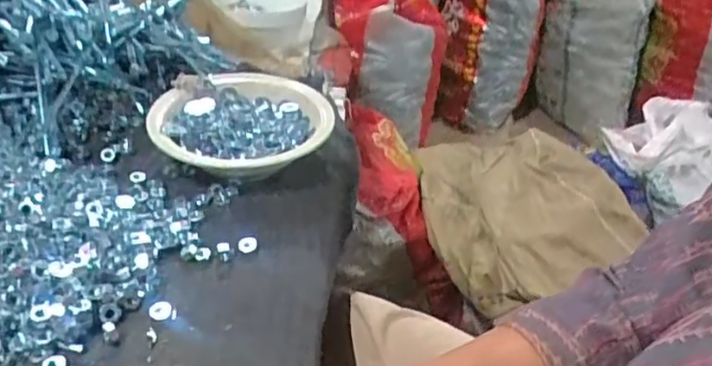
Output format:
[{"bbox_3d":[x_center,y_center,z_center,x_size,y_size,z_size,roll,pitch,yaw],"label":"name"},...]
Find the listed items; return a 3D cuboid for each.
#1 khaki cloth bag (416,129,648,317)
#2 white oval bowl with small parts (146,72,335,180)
[{"bbox_3d":[0.210,0.025,0.853,0.227,0.124,0.340,-7,36,-16],"label":"khaki cloth bag"},{"bbox_3d":[-0.108,-0.053,0.605,0.169,0.042,0.175,7,34,3],"label":"white oval bowl with small parts"}]

